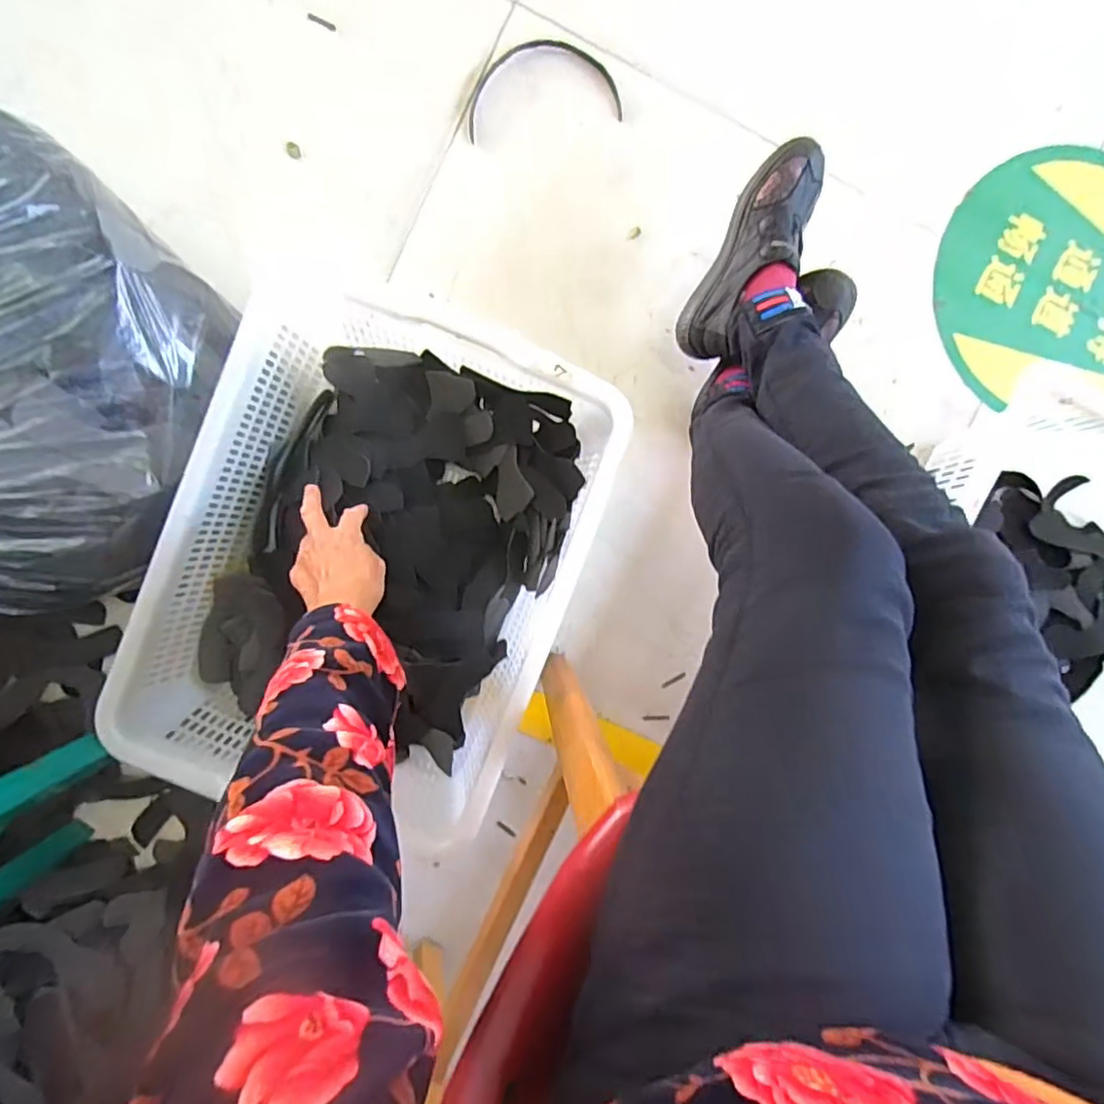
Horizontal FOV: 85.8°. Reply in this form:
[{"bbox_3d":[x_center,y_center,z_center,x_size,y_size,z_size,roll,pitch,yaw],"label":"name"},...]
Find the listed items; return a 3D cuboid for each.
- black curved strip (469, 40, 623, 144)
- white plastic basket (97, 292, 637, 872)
[{"bbox_3d":[-0.016,-0.594,0.755,0.197,0.004,0.114,-12,94,-6],"label":"black curved strip"},{"bbox_3d":[-0.187,0.019,0.687,0.425,0.154,0.543,20,90,-7],"label":"white plastic basket"}]

